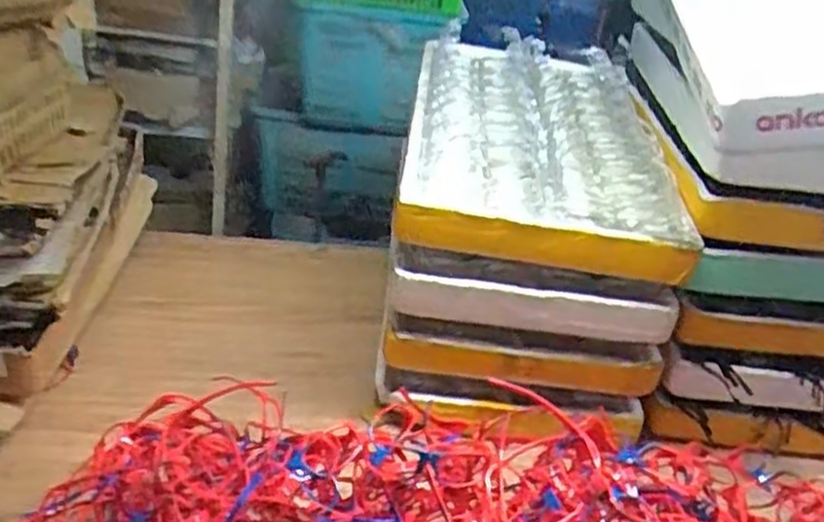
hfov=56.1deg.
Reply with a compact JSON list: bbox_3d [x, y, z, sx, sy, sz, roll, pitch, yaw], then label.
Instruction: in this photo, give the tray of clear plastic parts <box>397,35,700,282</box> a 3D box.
[{"bbox_3d":[0.190,-0.215,1.234,0.373,0.091,0.760,8,30,-1],"label":"tray of clear plastic parts"}]

